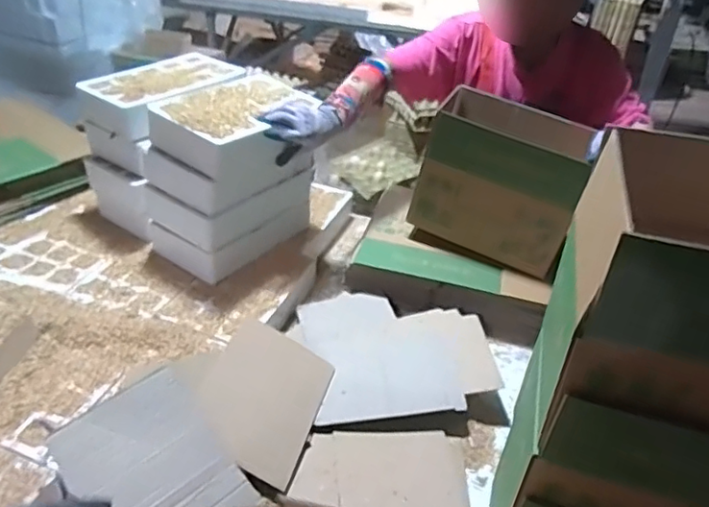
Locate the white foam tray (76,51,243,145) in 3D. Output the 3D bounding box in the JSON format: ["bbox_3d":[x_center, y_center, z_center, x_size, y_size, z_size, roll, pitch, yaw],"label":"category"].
[{"bbox_3d":[-0.383,-0.341,1.210,0.224,0.069,0.334,20,37,21],"label":"white foam tray"}]

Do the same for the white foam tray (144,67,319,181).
[{"bbox_3d":[-0.220,-0.257,1.108,0.190,0.077,0.302,23,38,25],"label":"white foam tray"}]

